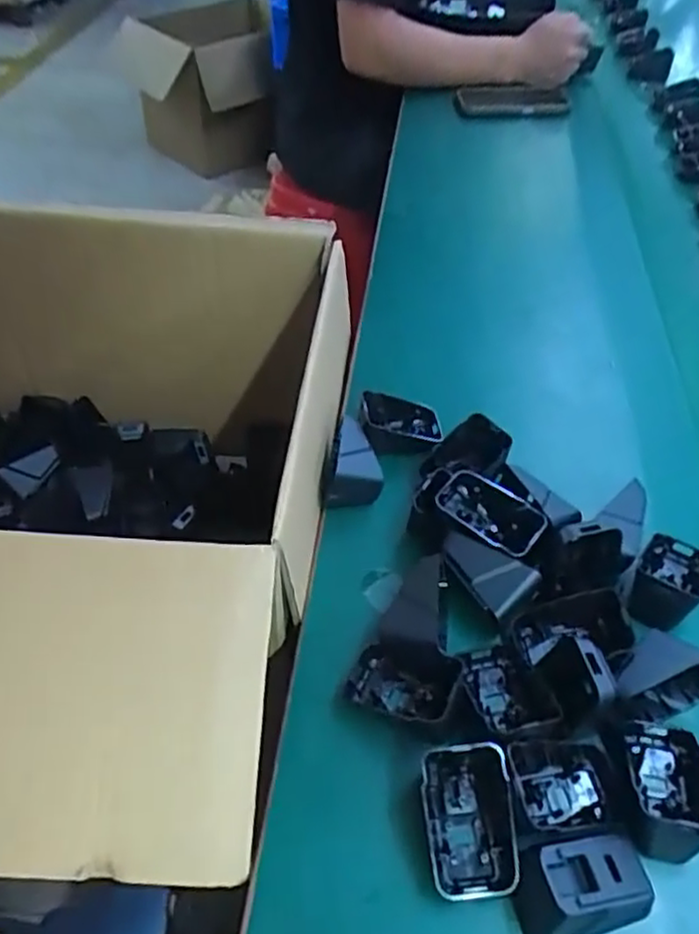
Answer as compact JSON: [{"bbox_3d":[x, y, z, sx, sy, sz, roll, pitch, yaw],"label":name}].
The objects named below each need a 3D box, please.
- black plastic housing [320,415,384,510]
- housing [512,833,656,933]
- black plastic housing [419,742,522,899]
[{"bbox_3d":[0.003,-0.004,0.520,0.043,0.034,0.062,5,49,1],"label":"black plastic housing"},{"bbox_3d":[0.116,0.206,0.338,0.068,0.034,0.038,-9,50,-11],"label":"housing"},{"bbox_3d":[0.062,0.184,0.360,0.045,0.033,0.067,-8,58,2],"label":"black plastic housing"}]

